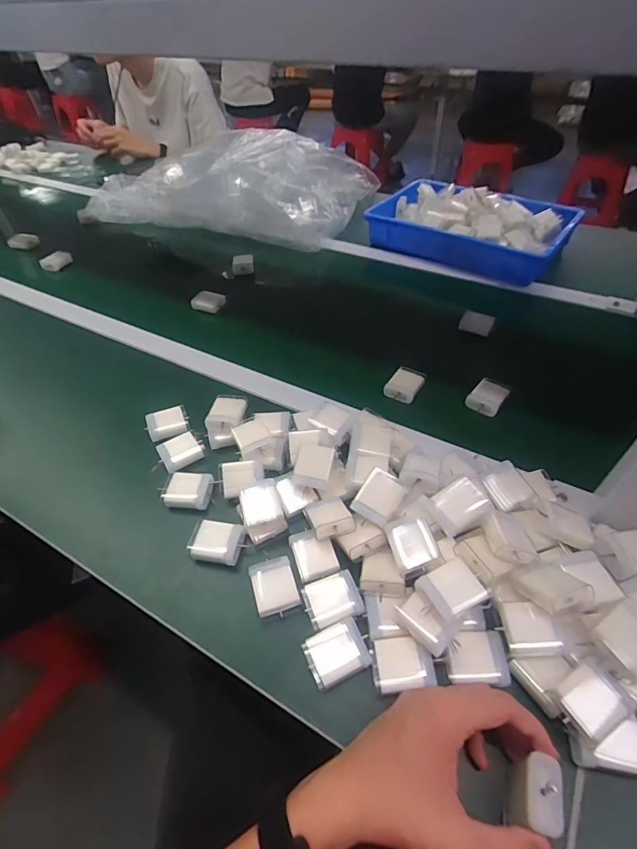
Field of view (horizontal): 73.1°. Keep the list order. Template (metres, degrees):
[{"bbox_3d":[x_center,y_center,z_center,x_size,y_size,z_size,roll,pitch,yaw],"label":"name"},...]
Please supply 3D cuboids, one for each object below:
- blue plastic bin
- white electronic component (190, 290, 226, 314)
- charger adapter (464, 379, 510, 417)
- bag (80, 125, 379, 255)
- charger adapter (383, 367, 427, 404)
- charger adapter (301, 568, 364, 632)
[{"bbox_3d":[0.304,-0.405,0.870,0.359,0.090,0.236,26,53,25],"label":"blue plastic bin"},{"bbox_3d":[-0.198,-0.218,0.766,0.055,0.018,0.042,11,48,13],"label":"white electronic component"},{"bbox_3d":[0.230,-0.037,0.577,0.044,0.021,0.052,32,56,30],"label":"charger adapter"},{"bbox_3d":[-0.232,-0.608,1.072,0.663,0.128,0.395,16,49,18],"label":"bag"},{"bbox_3d":[0.121,-0.057,0.601,0.045,0.018,0.056,24,52,24],"label":"charger adapter"},{"bbox_3d":[0.013,0.163,0.404,0.050,0.014,0.043,-15,47,-11],"label":"charger adapter"}]

